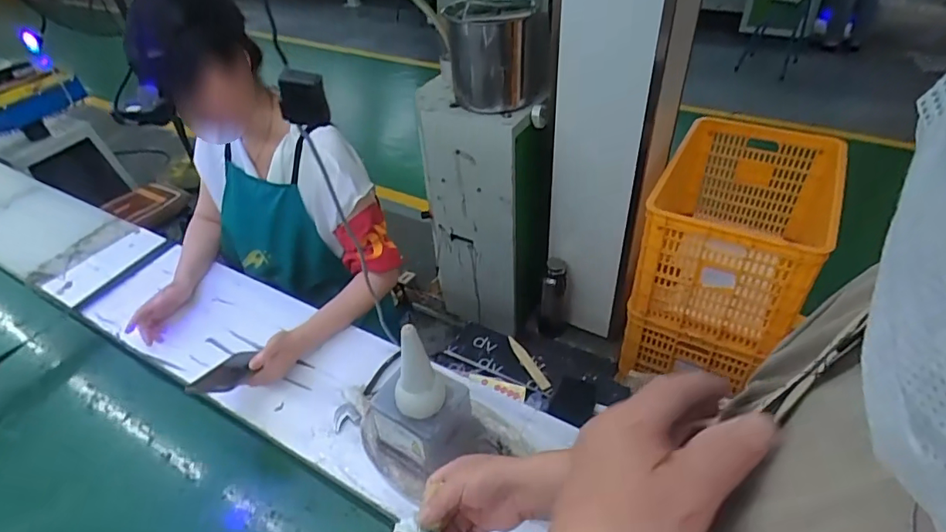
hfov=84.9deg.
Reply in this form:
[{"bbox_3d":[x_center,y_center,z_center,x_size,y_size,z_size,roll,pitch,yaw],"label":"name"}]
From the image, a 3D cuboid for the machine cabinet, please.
[{"bbox_3d":[0.030,-0.131,1.729,0.384,0.846,0.208,14,43,20],"label":"machine cabinet"}]

